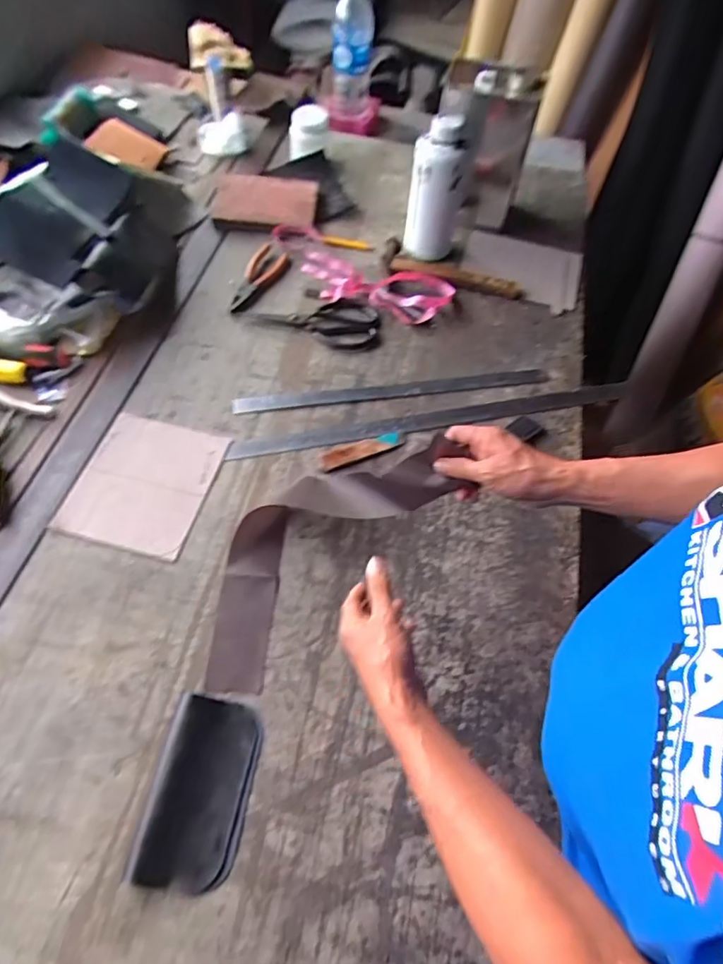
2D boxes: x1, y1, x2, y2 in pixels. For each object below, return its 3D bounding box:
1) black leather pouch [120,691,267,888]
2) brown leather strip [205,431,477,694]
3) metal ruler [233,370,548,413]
[{"bbox_3d":[-0.156,0.297,0.534,0.094,0.022,0.161,9,58,1],"label":"black leather pouch"},{"bbox_3d":[-0.055,0.068,0.658,0.361,0.073,0.170,-44,55,-2],"label":"brown leather strip"},{"bbox_3d":[0.051,-0.135,0.816,0.464,0.008,0.029,-7,58,-8],"label":"metal ruler"}]

